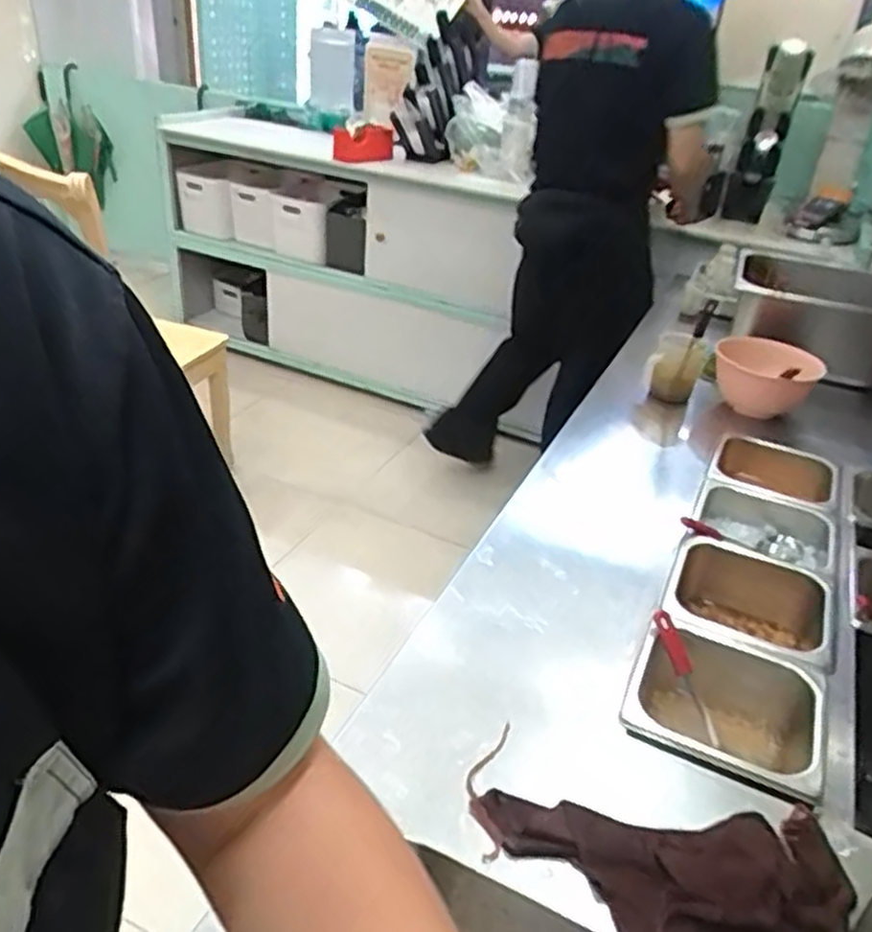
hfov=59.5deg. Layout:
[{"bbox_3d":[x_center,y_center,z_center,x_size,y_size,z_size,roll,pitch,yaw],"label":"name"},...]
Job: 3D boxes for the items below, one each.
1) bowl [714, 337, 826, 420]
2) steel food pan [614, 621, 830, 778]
[{"bbox_3d":[0.511,-0.130,1.202,0.162,0.108,0.141,18,34,20],"label":"bowl"},{"bbox_3d":[0.265,0.247,0.724,0.173,0.084,0.165,21,35,25],"label":"steel food pan"}]

